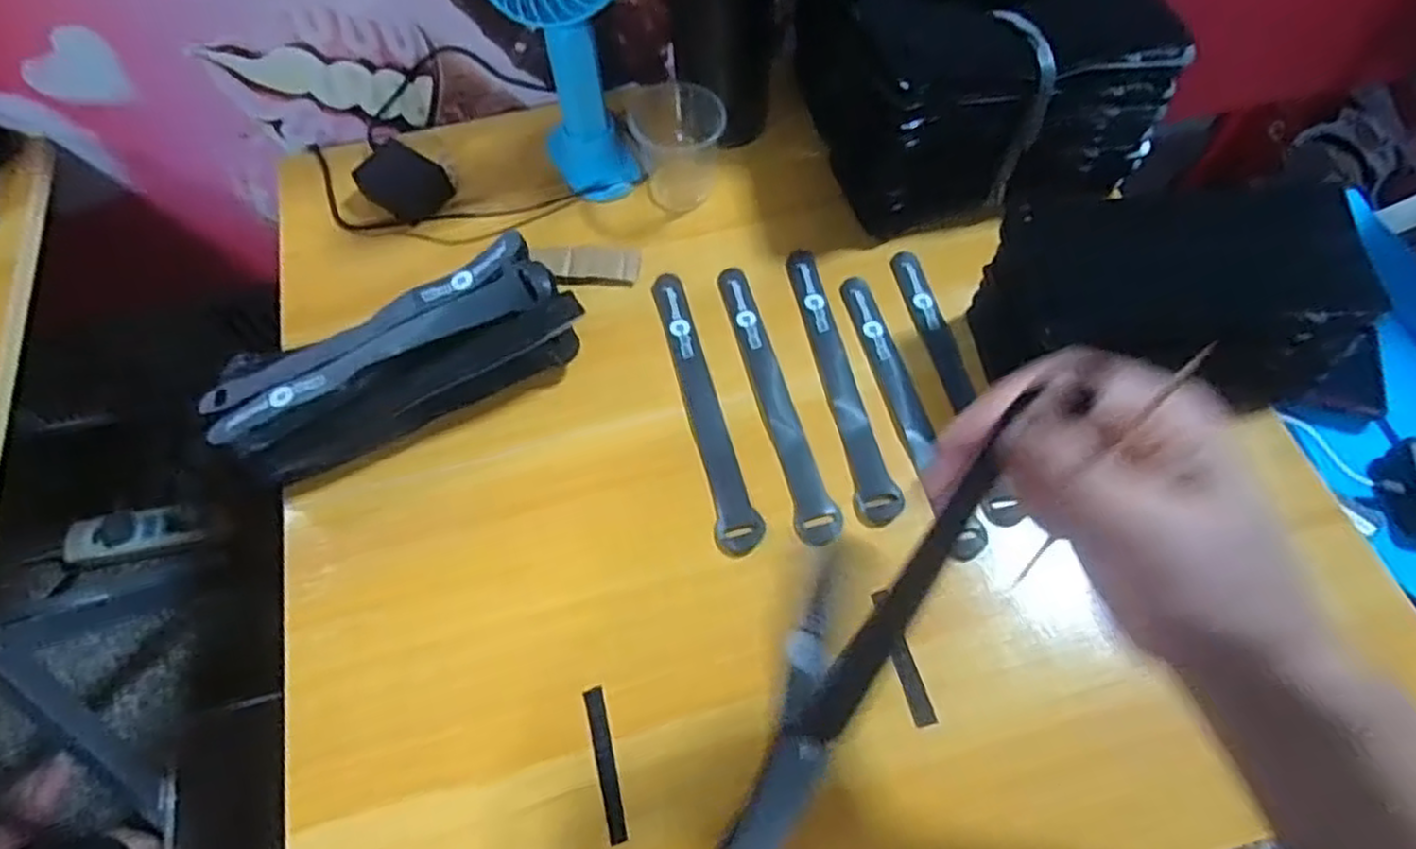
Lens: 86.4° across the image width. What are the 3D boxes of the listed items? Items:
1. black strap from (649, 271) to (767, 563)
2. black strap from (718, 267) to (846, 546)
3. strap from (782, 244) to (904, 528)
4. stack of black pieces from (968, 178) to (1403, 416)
[{"bbox_3d":[-0.005,-0.014,0.467,0.026,0.004,0.199,-16,61,-3],"label":"black strap"},{"bbox_3d":[0.041,-0.019,0.468,0.023,0.005,0.199,-14,60,-3],"label":"black strap"},{"bbox_3d":[0.080,-0.032,0.475,0.025,0.005,0.203,-15,60,2],"label":"strap"},{"bbox_3d":[0.271,-0.070,0.439,0.206,0.081,0.105,-9,62,-4],"label":"stack of black pieces"}]

